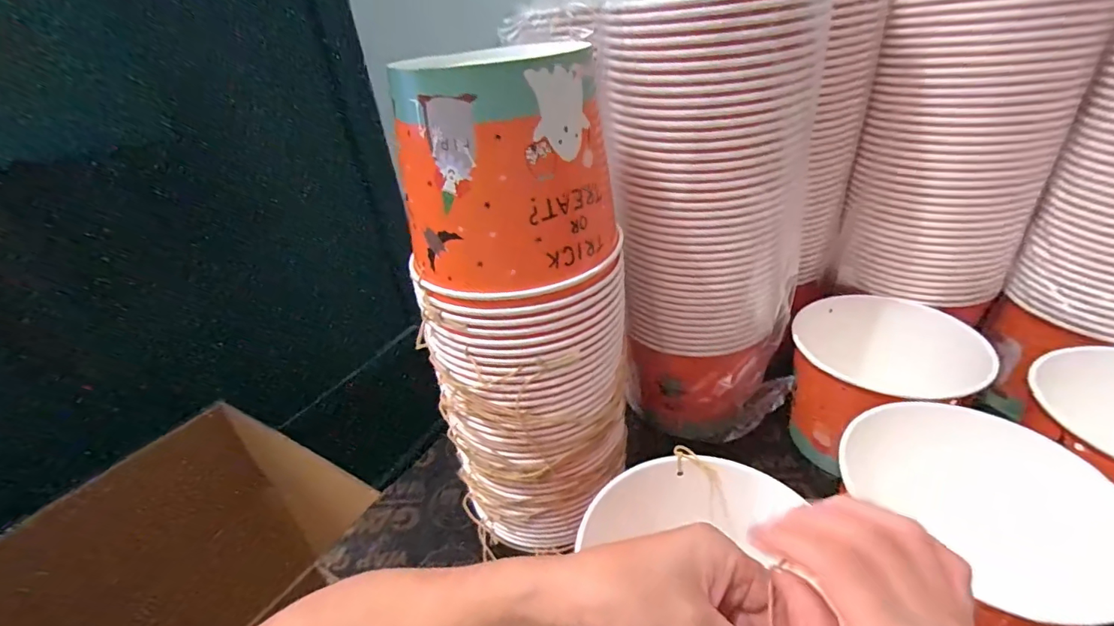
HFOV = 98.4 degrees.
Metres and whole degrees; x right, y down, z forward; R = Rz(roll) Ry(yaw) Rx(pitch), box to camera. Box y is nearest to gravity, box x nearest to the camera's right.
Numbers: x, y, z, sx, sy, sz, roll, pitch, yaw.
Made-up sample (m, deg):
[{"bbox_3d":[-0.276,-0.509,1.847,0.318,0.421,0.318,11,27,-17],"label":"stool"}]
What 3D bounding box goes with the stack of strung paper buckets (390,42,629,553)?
[{"bbox_3d":[-0.031,0.018,0.398,0.159,0.399,0.134,-21,34,-22],"label":"stack of strung paper buckets"}]

